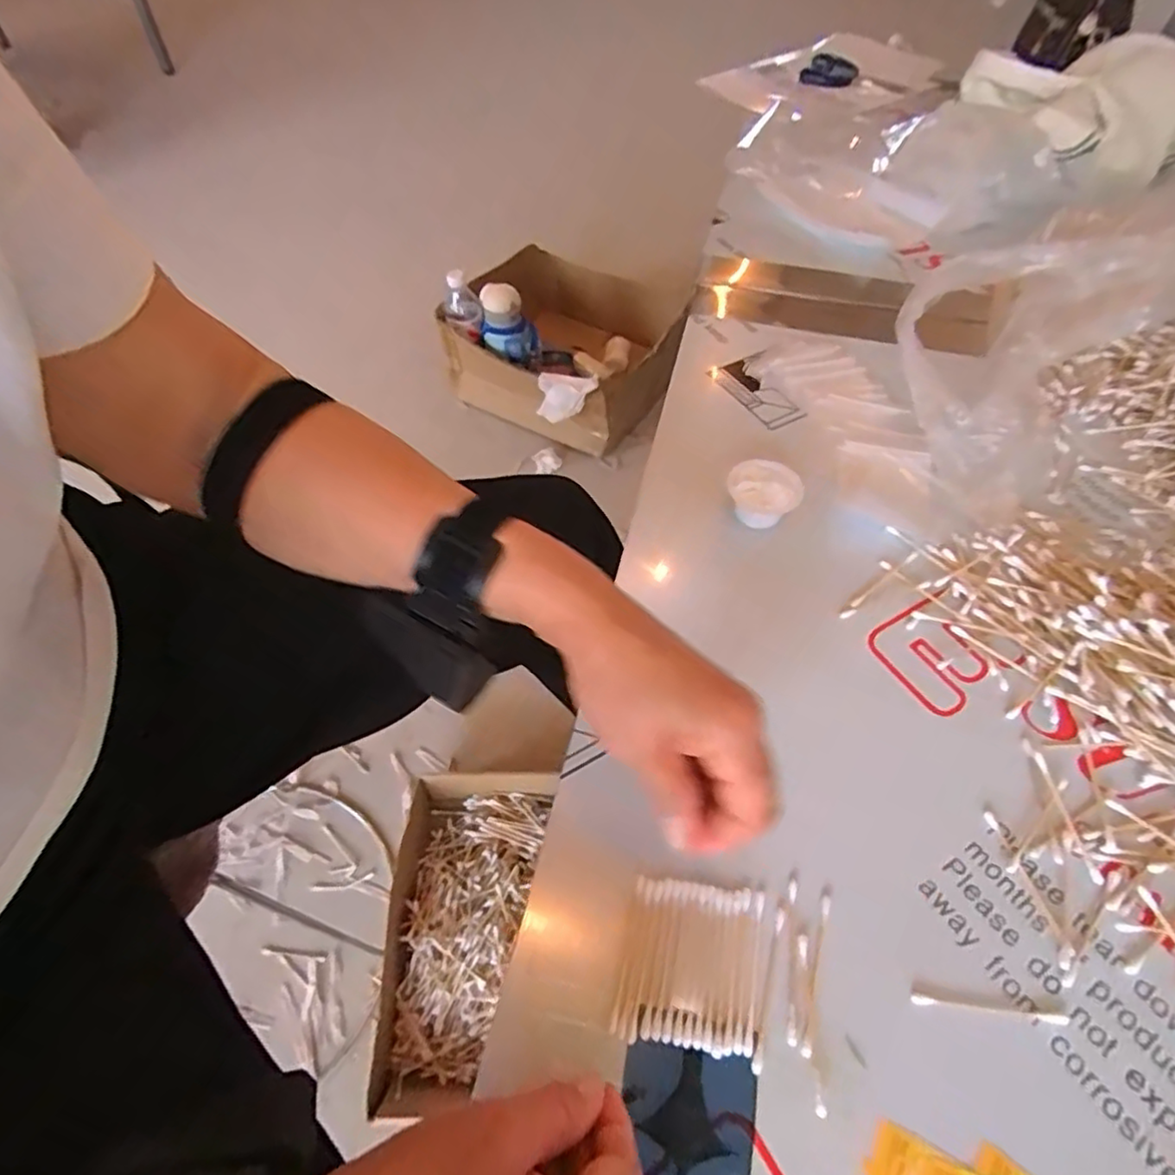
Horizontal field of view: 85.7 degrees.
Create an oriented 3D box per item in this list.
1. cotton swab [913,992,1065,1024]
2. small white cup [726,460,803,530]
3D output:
[{"bbox_3d":[0.194,0.204,0.306,0.072,0.004,0.005,5,53,5],"label":"cotton swab"},{"bbox_3d":[0.134,-0.071,0.479,0.051,0.037,0.044,28,58,18],"label":"small white cup"}]

